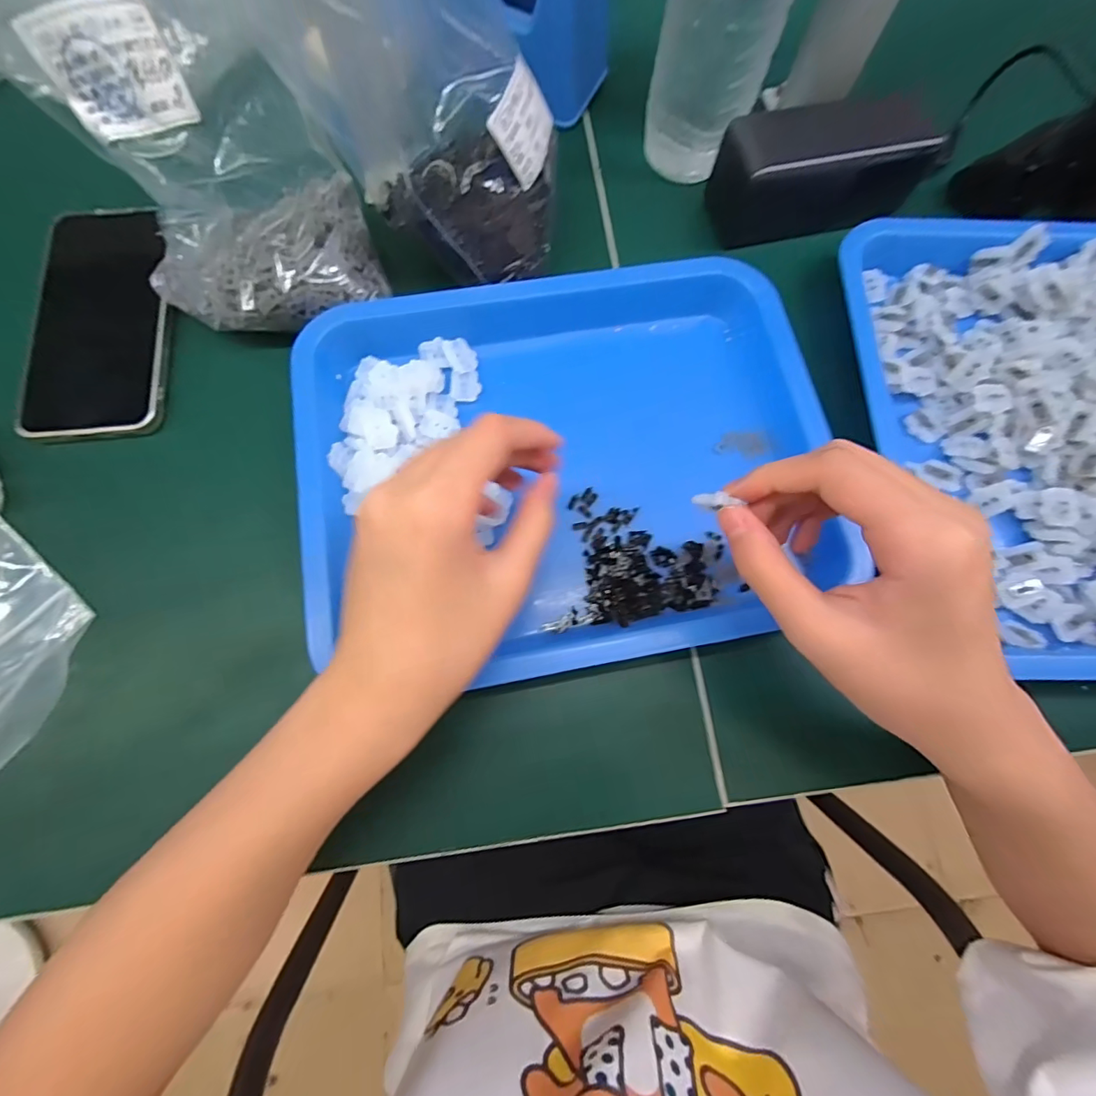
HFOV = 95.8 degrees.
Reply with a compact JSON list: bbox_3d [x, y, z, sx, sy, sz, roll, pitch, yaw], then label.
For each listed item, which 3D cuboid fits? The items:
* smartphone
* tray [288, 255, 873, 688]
[{"bbox_3d":[-0.268,-0.137,0.298,0.072,0.012,0.152,-3,75,-3],"label":"smartphone"},{"bbox_3d":[0.011,-0.055,0.279,0.285,0.040,0.235,-10,77,-7],"label":"tray"}]

